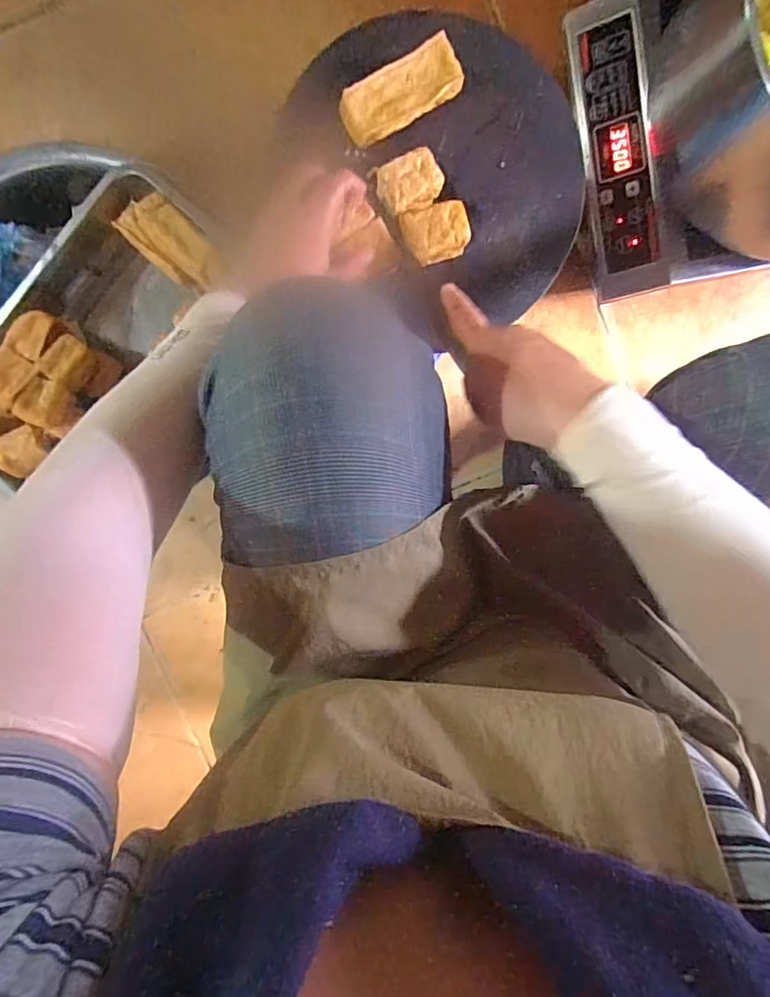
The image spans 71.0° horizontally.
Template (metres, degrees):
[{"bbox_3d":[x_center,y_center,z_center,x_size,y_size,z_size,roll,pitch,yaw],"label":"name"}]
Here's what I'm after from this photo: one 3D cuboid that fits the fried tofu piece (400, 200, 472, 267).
[{"bbox_3d":[0.045,-0.231,0.472,0.054,0.027,0.042,-23,96,1],"label":"fried tofu piece"}]

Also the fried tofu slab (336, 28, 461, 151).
[{"bbox_3d":[0.014,-0.344,0.456,0.105,0.019,0.043,-29,96,2],"label":"fried tofu slab"}]

